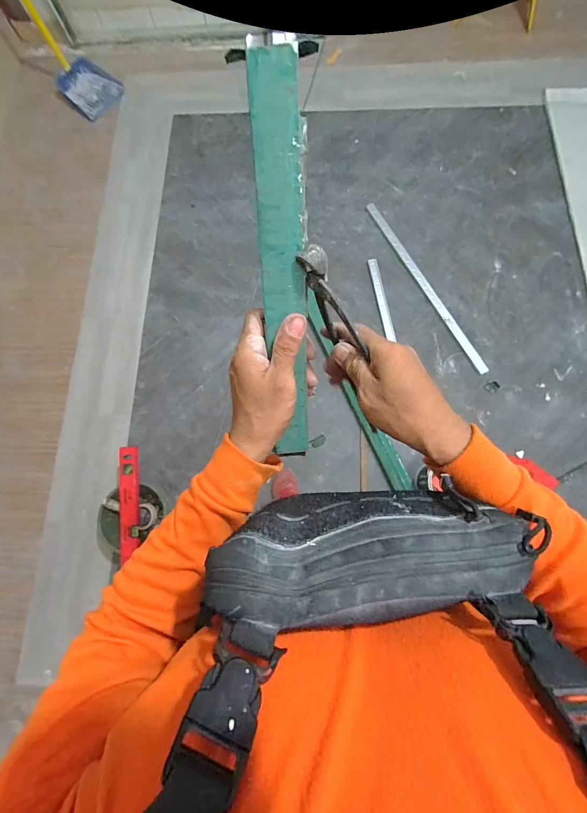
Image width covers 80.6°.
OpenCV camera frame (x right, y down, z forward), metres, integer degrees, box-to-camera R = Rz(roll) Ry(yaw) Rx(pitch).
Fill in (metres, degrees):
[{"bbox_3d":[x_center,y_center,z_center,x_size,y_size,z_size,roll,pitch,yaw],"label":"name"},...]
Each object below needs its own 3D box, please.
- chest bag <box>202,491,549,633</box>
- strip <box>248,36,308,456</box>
[{"bbox_3d":[0.052,0.102,0.249,0.209,0.082,0.076,-4,75,-6],"label":"chest bag"},{"bbox_3d":[-0.006,-0.099,0.307,0.039,0.019,0.336,-3,116,1],"label":"strip"}]

